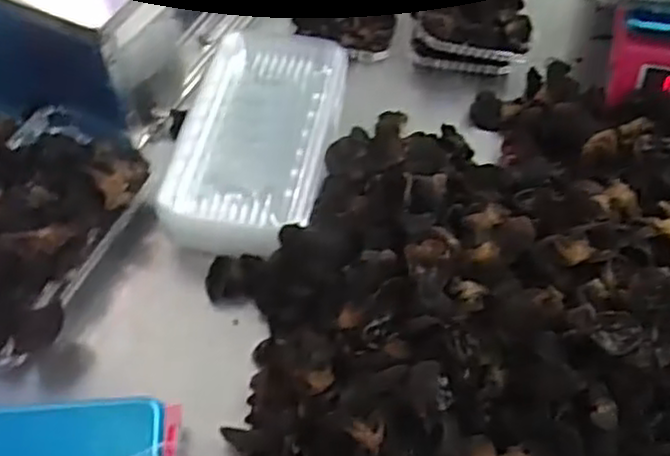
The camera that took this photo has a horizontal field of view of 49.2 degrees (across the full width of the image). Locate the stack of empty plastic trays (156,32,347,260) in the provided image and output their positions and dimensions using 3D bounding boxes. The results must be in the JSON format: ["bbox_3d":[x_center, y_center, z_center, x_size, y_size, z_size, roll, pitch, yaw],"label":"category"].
[{"bbox_3d":[-0.070,-0.091,0.688,0.134,0.045,0.252,7,55,5],"label":"stack of empty plastic trays"}]

